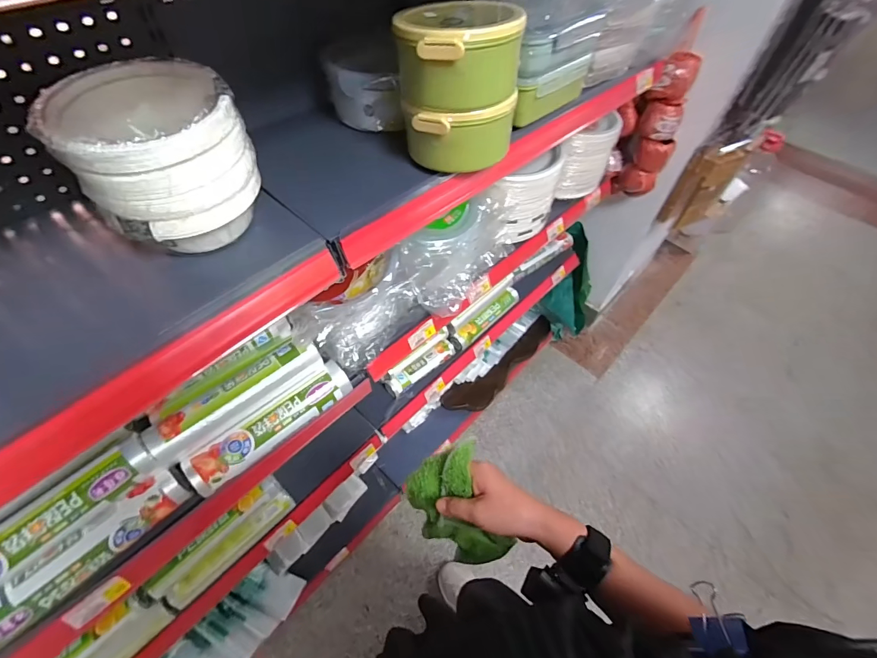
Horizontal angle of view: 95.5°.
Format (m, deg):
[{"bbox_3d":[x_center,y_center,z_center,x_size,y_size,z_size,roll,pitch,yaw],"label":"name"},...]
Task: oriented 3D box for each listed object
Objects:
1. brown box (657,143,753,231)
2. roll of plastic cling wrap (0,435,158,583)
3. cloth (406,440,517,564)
[{"bbox_3d":[0.793,-0.425,1.199,0.156,0.261,0.077,-21,58,-18],"label":"brown box"},{"bbox_3d":[-0.463,0.229,0.462,0.040,0.036,0.246,38,61,22],"label":"roll of plastic cling wrap"},{"bbox_3d":[0.017,0.219,0.482,0.143,0.100,0.035,66,27,-3],"label":"cloth"}]

